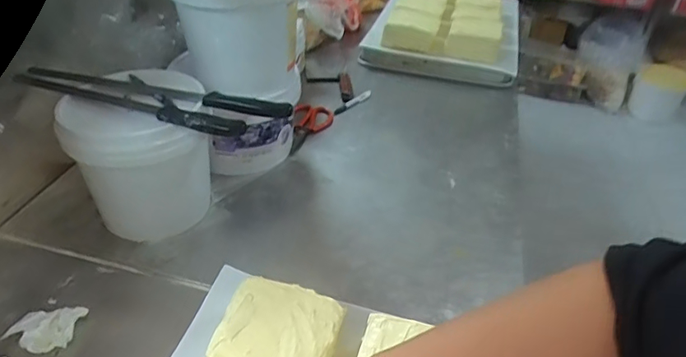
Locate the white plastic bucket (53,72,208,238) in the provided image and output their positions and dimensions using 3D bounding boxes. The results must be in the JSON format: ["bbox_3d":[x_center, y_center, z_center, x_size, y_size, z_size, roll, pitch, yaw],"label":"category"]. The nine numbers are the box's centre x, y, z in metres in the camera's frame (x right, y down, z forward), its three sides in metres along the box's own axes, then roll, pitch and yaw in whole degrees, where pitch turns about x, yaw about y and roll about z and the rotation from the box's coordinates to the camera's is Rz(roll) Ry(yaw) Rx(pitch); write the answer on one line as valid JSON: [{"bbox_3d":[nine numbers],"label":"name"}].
[{"bbox_3d":[-0.287,-0.037,0.737,0.188,0.179,0.178,3,38,-2],"label":"white plastic bucket"}]

